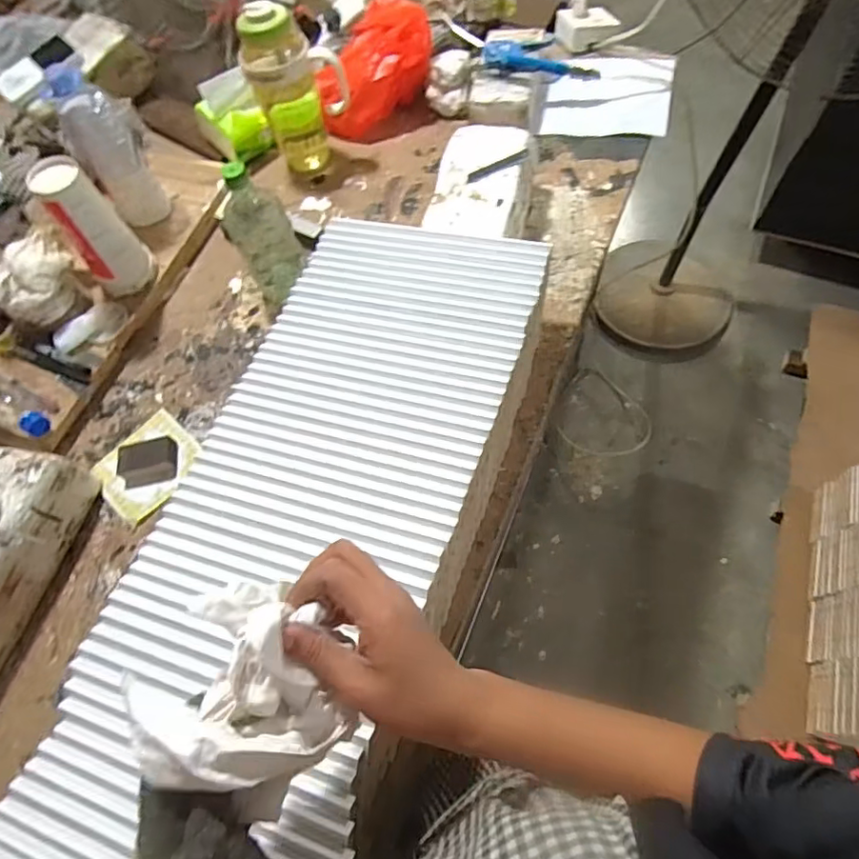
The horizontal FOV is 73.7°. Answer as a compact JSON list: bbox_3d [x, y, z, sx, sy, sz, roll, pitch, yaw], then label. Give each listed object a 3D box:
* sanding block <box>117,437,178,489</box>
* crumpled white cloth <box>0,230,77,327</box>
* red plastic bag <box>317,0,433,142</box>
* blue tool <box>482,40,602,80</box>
[{"bbox_3d":[-0.339,0.040,0.691,0.066,0.016,0.053,-8,64,0],"label":"sanding block"},{"bbox_3d":[-0.505,-0.188,0.731,0.061,0.107,0.109,13,66,10],"label":"crumpled white cloth"},{"bbox_3d":[-0.086,-0.553,0.883,0.180,0.129,0.085,-30,66,-11],"label":"red plastic bag"},{"bbox_3d":[0.168,-0.555,0.871,0.176,0.031,0.045,14,66,10],"label":"blue tool"}]

